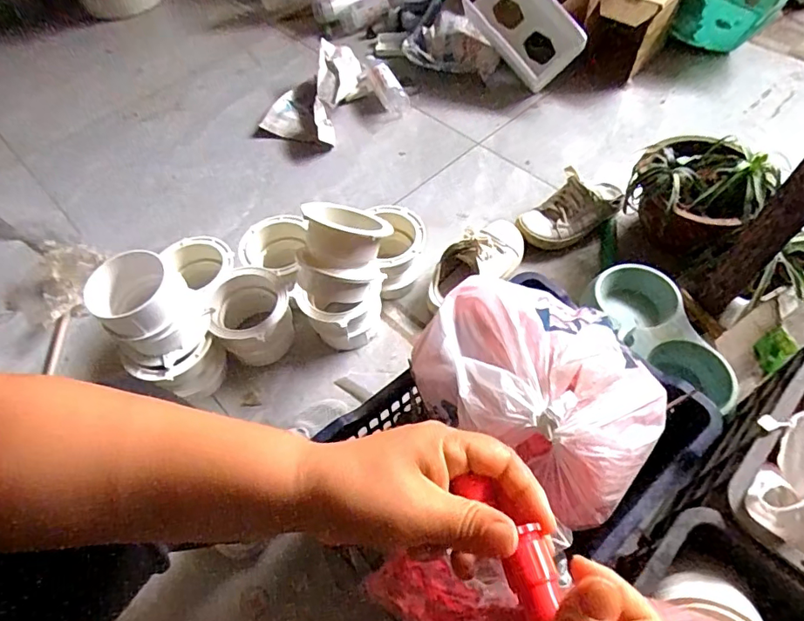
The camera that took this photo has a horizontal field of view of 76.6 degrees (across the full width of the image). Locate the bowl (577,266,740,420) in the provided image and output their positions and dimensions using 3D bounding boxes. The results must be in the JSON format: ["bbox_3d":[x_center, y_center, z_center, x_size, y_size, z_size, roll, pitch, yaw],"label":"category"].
[{"bbox_3d":[0.415,0.041,0.816,0.128,0.052,0.279,-21,58,-9],"label":"bowl"}]

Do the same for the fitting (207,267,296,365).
[{"bbox_3d":[-0.247,0.018,0.885,0.120,0.136,0.128,-2,57,3],"label":"fitting"}]

